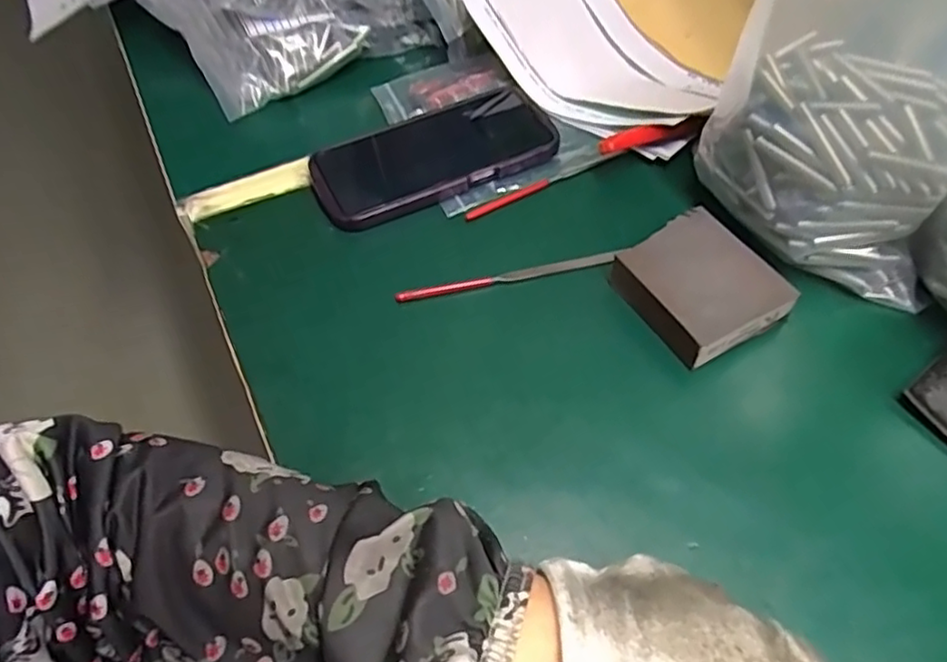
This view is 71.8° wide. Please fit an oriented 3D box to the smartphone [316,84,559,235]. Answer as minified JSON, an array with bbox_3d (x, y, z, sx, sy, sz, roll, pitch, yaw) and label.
[{"bbox_3d":[-0.027,-0.126,0.461,0.173,0.013,0.084,-23,53,-15],"label":"smartphone"}]

